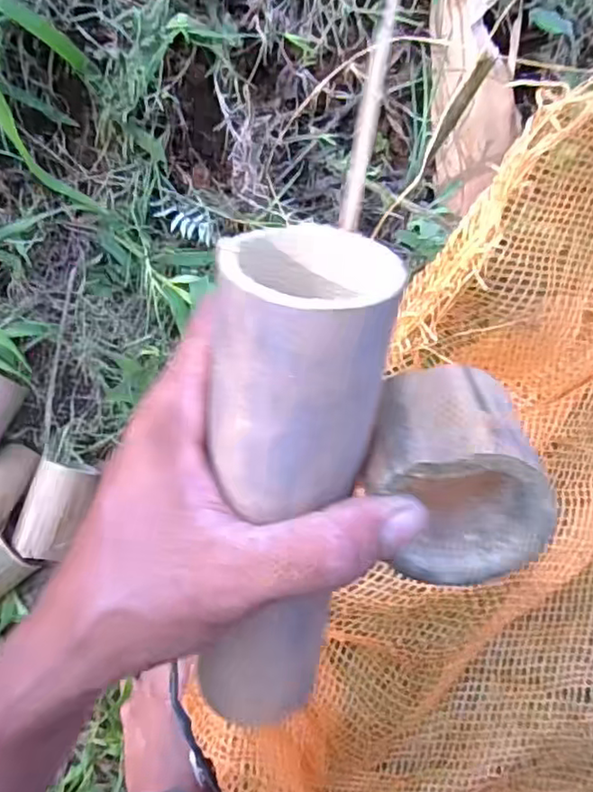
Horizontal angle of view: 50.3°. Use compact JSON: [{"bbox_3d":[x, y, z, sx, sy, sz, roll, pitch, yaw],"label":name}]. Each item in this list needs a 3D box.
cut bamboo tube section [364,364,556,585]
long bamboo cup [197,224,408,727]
[{"bbox_3d":[0.058,0.027,0.234,0.056,0.067,0.067,-14,116,10],"label":"cut bamboo tube section"},{"bbox_3d":[-0.006,0.045,0.237,0.052,0.055,0.209,6,118,-1],"label":"long bamboo cup"}]

